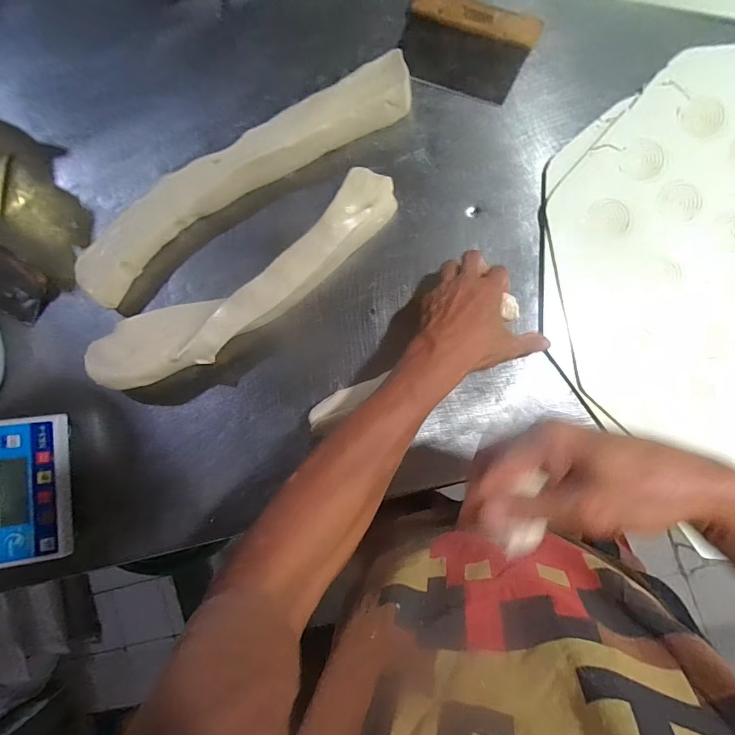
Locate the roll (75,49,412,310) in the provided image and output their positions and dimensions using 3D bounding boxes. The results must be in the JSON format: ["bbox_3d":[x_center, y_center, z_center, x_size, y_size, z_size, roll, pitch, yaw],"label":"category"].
[{"bbox_3d":[-0.159,-0.228,0.477,0.464,0.045,0.082,-30,86,8],"label":"roll"}]

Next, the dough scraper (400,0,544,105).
[{"bbox_3d":[0.110,-0.372,0.449,0.147,0.015,0.086,25,94,8],"label":"dough scraper"}]

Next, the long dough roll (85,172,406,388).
[{"bbox_3d":[-0.146,-0.088,0.468,0.417,0.058,0.089,-32,85,8],"label":"long dough roll"}]

